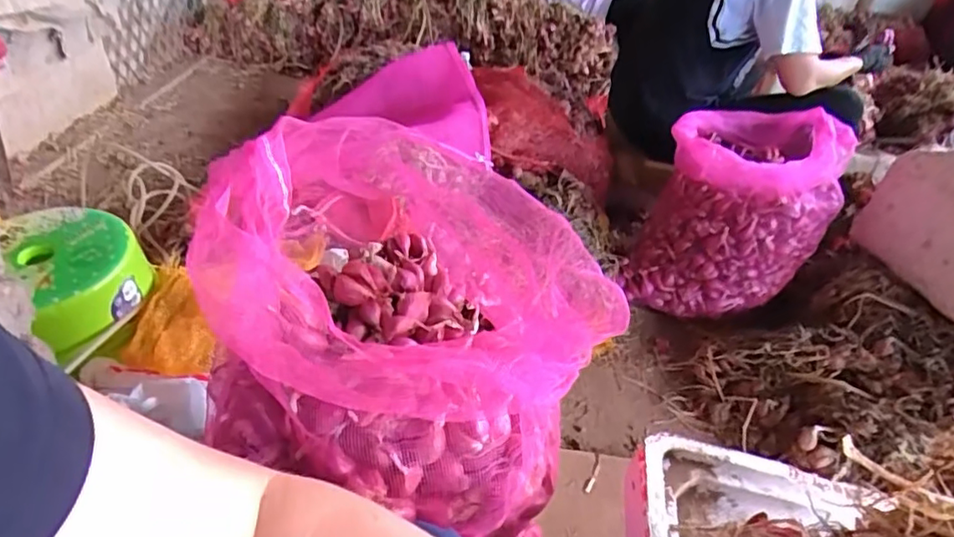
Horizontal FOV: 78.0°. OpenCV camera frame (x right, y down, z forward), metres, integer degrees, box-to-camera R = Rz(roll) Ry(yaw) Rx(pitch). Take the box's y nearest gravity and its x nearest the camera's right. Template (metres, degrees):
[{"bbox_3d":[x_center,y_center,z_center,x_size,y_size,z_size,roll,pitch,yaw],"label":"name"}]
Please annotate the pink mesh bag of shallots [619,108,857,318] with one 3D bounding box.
[{"bbox_3d":[0.567,-0.124,1.298,0.335,0.376,0.337,23,39,19],"label":"pink mesh bag of shallots"}]

